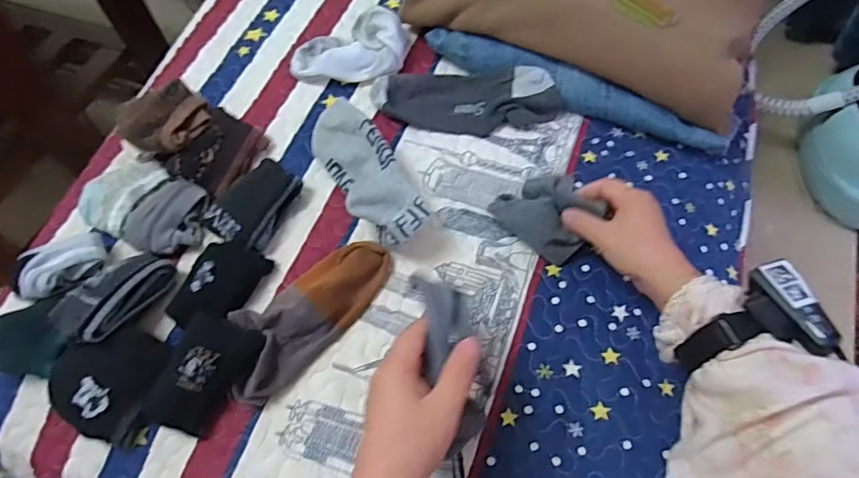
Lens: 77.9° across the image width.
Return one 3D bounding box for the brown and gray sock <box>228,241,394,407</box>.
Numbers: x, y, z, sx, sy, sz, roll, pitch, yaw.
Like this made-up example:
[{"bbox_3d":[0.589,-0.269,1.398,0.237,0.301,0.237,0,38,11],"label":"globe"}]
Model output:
[{"bbox_3d":[-0.114,0.065,0.491,0.072,0.027,0.176,39,69,20],"label":"brown and gray sock"}]

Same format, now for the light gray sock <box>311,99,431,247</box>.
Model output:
[{"bbox_3d":[-0.063,-0.068,0.543,0.073,0.052,0.191,-27,64,-12],"label":"light gray sock"}]

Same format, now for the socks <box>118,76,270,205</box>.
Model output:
[{"bbox_3d":[-0.249,-0.112,0.554,0.114,0.073,0.092,24,64,14],"label":"socks"}]

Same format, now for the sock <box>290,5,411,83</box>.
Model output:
[{"bbox_3d":[-0.095,-0.230,0.634,0.131,0.046,0.089,2,61,3],"label":"sock"}]

